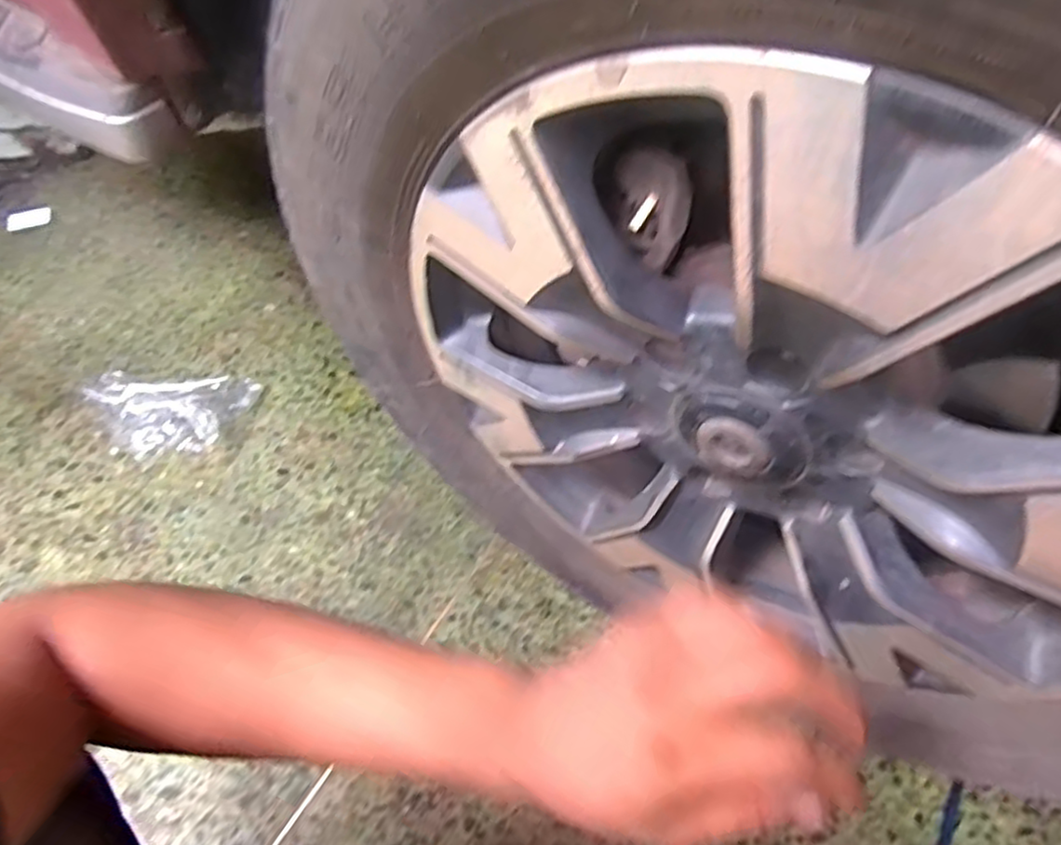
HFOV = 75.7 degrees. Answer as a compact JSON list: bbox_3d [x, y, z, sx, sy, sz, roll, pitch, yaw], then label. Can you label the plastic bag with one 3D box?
[{"bbox_3d":[-0.524,-0.014,0.967,0.242,0.041,0.144,-4,52,3],"label":"plastic bag"}]

